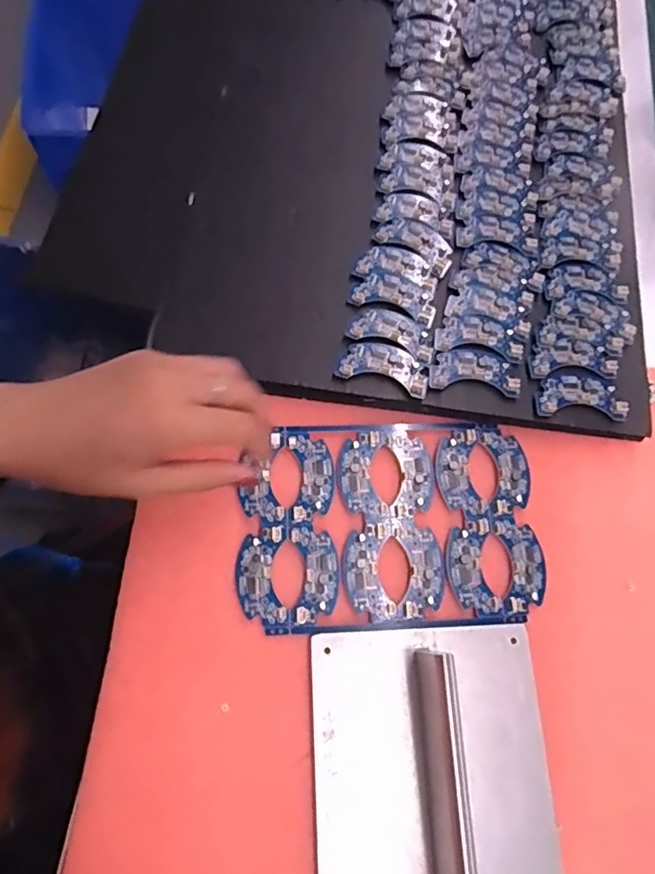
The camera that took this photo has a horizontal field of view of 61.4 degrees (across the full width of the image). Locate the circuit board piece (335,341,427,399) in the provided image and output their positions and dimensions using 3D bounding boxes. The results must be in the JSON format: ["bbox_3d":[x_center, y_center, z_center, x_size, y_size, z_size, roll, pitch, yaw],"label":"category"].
[{"bbox_3d":[0.040,-0.051,0.389,0.062,0.006,0.035,15,71,0],"label":"circuit board piece"}]

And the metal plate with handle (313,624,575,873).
[{"bbox_3d":[0.063,0.210,0.297,0.136,0.055,0.197,0,71,-5],"label":"metal plate with handle"}]

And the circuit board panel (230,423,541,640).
[{"bbox_3d":[0.043,0.056,0.378,0.199,0.005,0.143,-1,71,-5],"label":"circuit board panel"}]

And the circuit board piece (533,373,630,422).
[{"bbox_3d":[0.180,-0.030,0.391,0.064,0.006,0.033,4,71,-3],"label":"circuit board piece"}]

